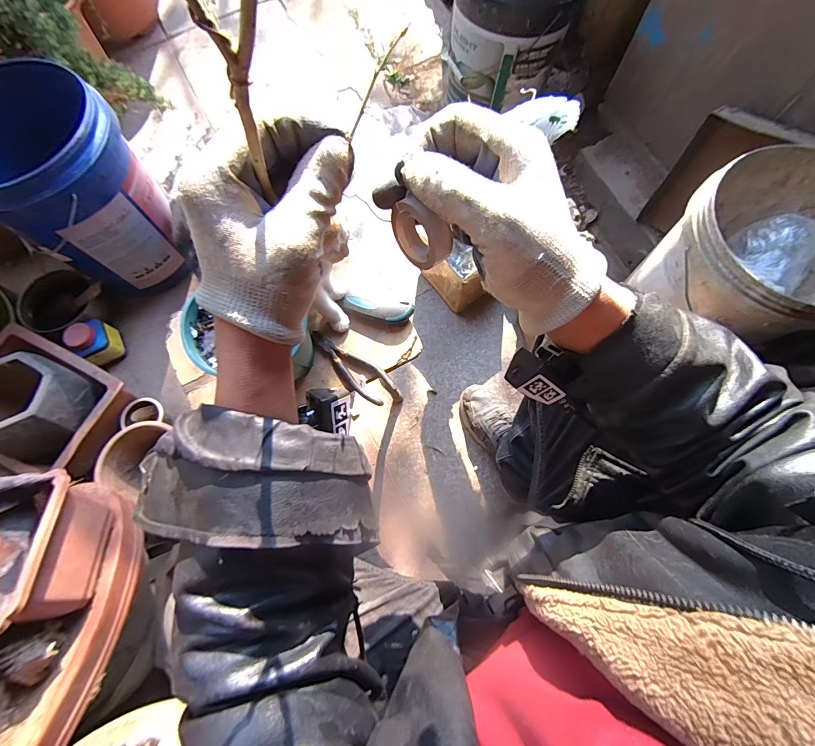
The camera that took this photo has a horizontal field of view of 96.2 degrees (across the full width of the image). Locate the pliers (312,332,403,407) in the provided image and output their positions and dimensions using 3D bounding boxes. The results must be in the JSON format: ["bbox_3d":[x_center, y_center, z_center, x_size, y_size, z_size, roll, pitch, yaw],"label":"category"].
[{"bbox_3d":[-0.080,-0.003,0.542,0.163,0.013,0.049,33,77,10],"label":"pliers"}]

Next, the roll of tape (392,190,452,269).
[{"bbox_3d":[0.008,-0.090,0.236,0.017,0.040,0.046,-42,78,-10],"label":"roll of tape"}]

